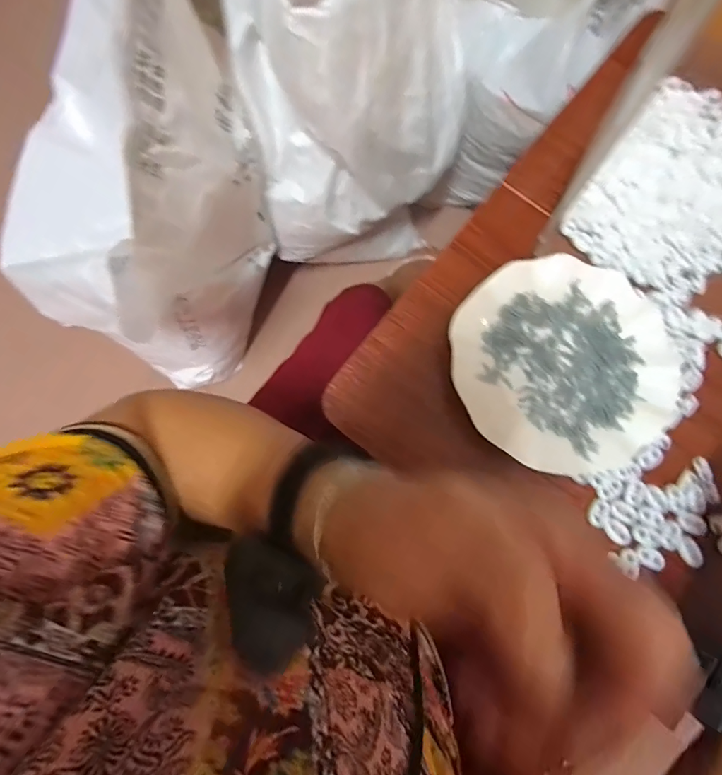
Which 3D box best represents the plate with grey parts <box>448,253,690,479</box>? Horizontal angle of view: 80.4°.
[{"bbox_3d":[0.178,-0.023,0.369,0.187,0.013,0.187,0,79,0],"label":"plate with grey parts"}]

